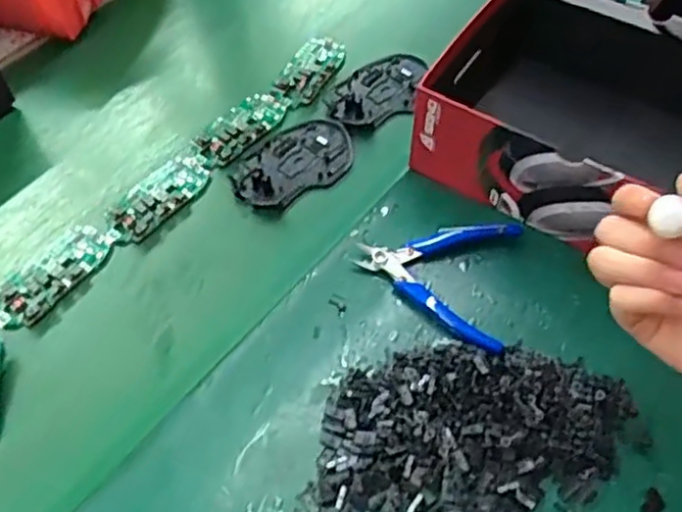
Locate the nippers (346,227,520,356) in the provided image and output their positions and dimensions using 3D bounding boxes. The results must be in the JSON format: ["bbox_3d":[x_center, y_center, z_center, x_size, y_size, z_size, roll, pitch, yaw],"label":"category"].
[{"bbox_3d":[0.070,0.011,0.508,0.112,0.019,0.106,10,55,9],"label":"nippers"}]

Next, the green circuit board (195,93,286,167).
[{"bbox_3d":[-0.091,-0.118,0.620,0.045,0.007,0.094,32,60,22],"label":"green circuit board"}]

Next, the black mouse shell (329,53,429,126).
[{"bbox_3d":[0.036,-0.158,0.647,0.111,0.016,0.067,-34,60,-21],"label":"black mouse shell"}]

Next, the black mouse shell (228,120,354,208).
[{"bbox_3d":[-0.040,-0.082,0.592,0.112,0.010,0.074,-38,61,-23],"label":"black mouse shell"}]

